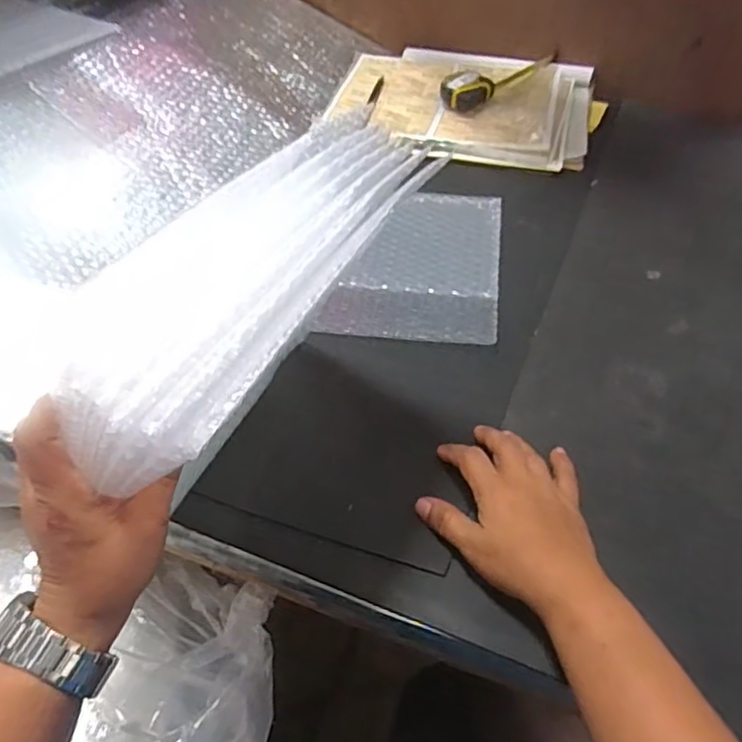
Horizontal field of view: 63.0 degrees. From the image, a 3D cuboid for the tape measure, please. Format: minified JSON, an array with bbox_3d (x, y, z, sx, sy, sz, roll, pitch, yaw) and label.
[{"bbox_3d":[0.181,-0.415,0.849,0.197,0.030,0.052,-32,55,-25],"label":"tape measure"}]

